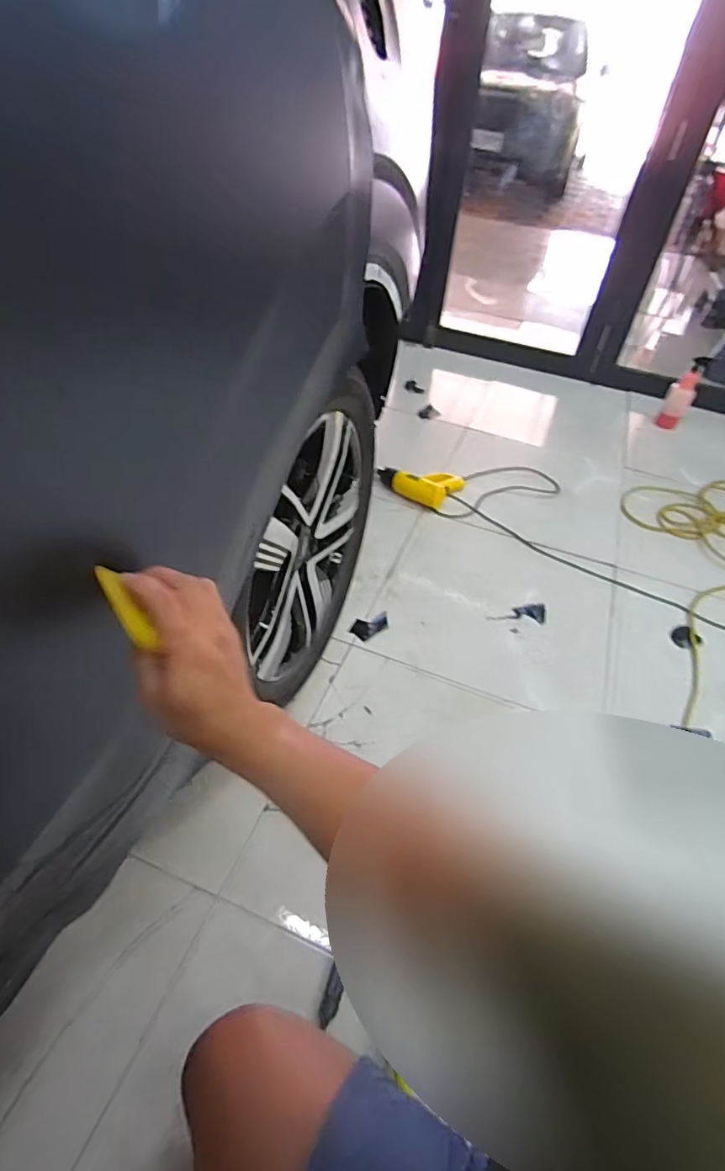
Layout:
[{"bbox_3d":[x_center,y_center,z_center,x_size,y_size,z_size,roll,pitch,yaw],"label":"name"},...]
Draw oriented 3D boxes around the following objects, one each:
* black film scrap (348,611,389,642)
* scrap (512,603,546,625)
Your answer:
[{"bbox_3d":[0.020,0.100,1.384,0.113,0.011,0.059,-31,55,-30],"label":"black film scrap"},{"bbox_3d":[0.452,0.073,1.451,0.087,0.012,0.062,5,45,0],"label":"scrap"}]

